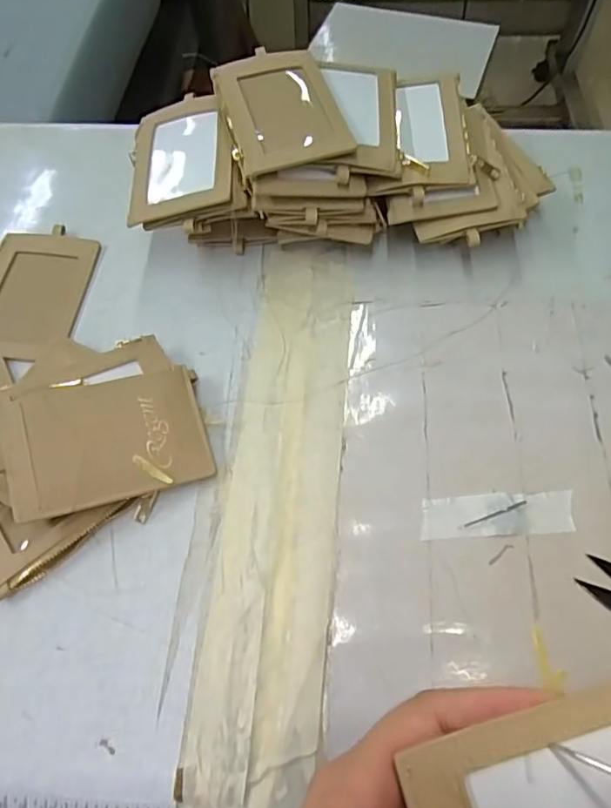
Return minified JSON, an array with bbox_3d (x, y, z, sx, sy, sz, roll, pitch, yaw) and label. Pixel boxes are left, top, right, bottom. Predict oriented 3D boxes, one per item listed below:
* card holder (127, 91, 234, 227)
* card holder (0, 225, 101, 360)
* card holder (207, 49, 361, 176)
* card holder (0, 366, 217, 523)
[{"bbox_3d":[-0.086,-0.175,0.389,0.073,0.008,0.103,-9,68,12],"label":"card holder"},{"bbox_3d":[-0.201,-0.082,0.409,0.078,0.005,0.113,5,62,0],"label":"card holder"},{"bbox_3d":[-0.017,-0.200,0.376,0.073,0.010,0.103,-15,65,-6],"label":"card holder"},{"bbox_3d":[-0.117,0.020,0.328,0.115,0.011,0.075,-11,73,-21],"label":"card holder"}]

